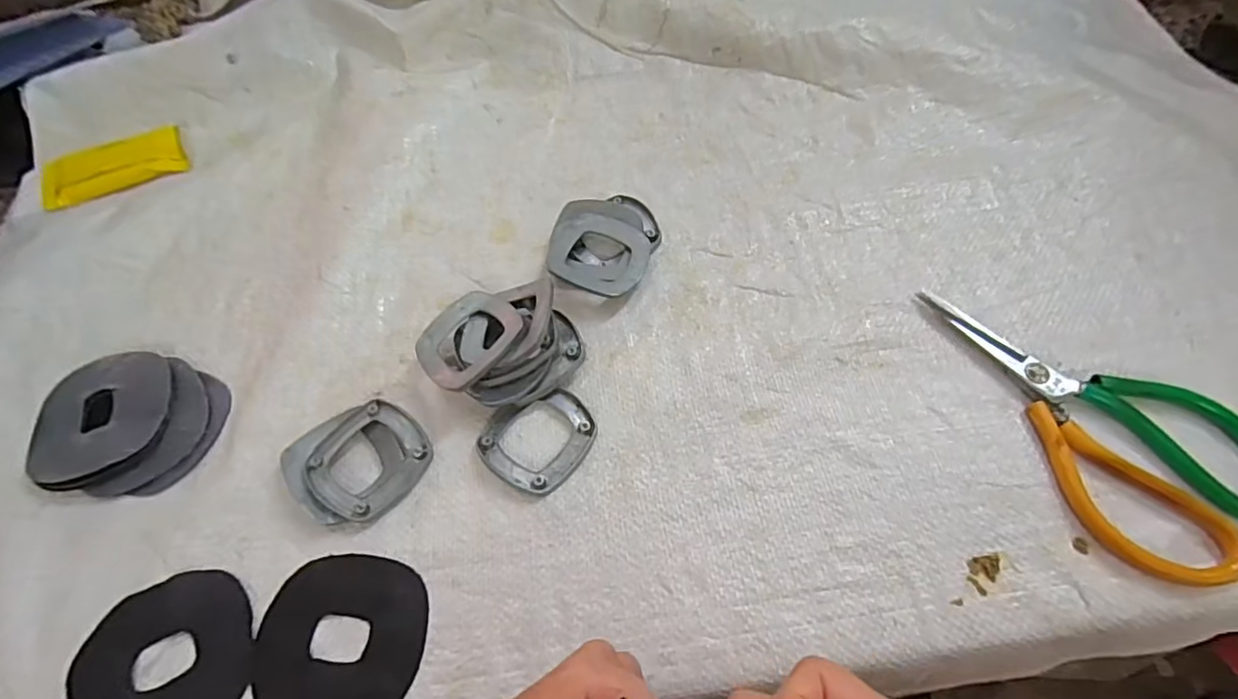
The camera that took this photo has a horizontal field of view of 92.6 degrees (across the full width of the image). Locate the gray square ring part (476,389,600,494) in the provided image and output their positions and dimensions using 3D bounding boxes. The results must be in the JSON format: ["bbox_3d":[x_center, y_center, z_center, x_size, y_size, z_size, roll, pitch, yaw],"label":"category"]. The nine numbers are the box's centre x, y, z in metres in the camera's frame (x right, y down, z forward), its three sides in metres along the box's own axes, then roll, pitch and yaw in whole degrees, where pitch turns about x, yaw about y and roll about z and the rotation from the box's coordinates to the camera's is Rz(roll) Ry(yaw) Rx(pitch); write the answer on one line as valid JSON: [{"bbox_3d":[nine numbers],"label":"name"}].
[{"bbox_3d":[-0.046,0.048,0.336,0.057,0.009,0.062,31,67,18],"label":"gray square ring part"}]

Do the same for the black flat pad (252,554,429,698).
[{"bbox_3d":[-0.136,0.142,0.291,0.082,0.004,0.076,5,61,5],"label":"black flat pad"}]

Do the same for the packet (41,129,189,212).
[{"bbox_3d":[-0.383,-0.137,0.446,0.097,0.013,0.042,-26,63,-11],"label":"packet"}]

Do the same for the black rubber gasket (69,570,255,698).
[{"bbox_3d":[-0.220,0.151,0.287,0.079,0.007,0.075,-1,61,2],"label":"black rubber gasket"}]

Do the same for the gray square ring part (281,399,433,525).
[{"bbox_3d":[-0.145,0.062,0.331,0.069,0.012,0.065,-38,66,-17],"label":"gray square ring part"}]

